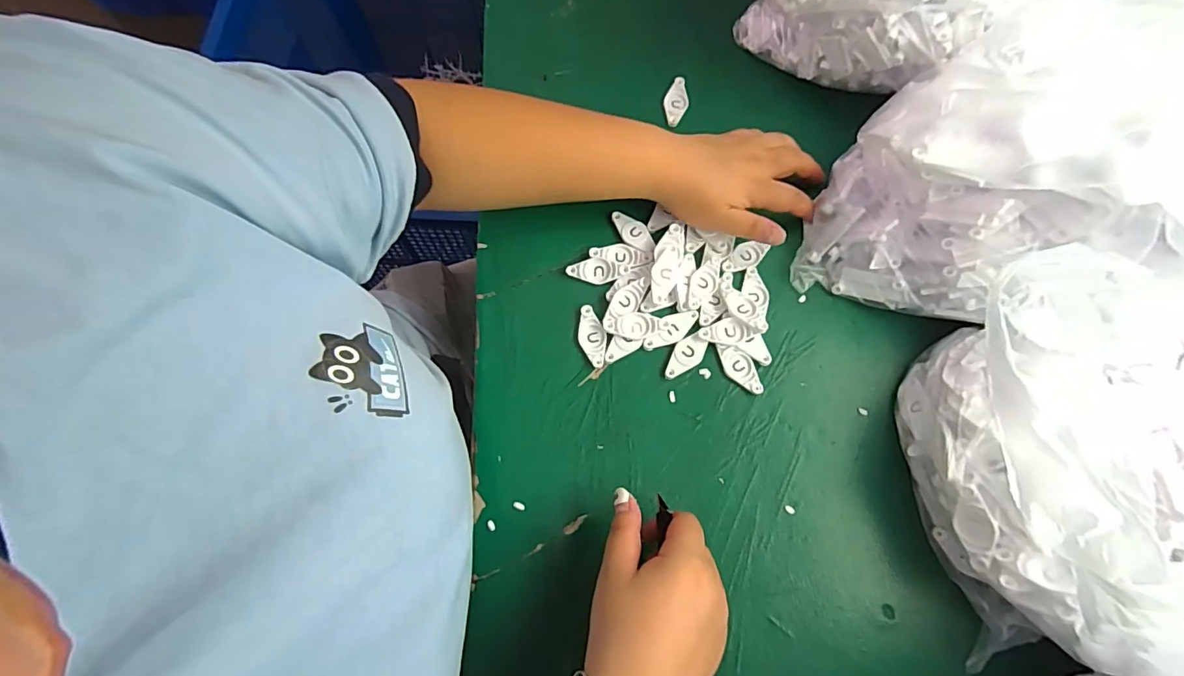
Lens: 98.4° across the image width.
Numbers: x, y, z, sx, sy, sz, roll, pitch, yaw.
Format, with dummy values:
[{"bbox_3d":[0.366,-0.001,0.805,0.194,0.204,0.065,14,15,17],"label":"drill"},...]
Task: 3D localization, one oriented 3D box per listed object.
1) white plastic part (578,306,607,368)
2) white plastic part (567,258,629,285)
[{"bbox_3d":[0.000,-0.001,0.432,0.023,0.006,0.052,-6,71,0],"label":"white plastic part"},{"bbox_3d":[0.005,-0.059,0.448,0.053,0.007,0.022,-2,71,1],"label":"white plastic part"}]

